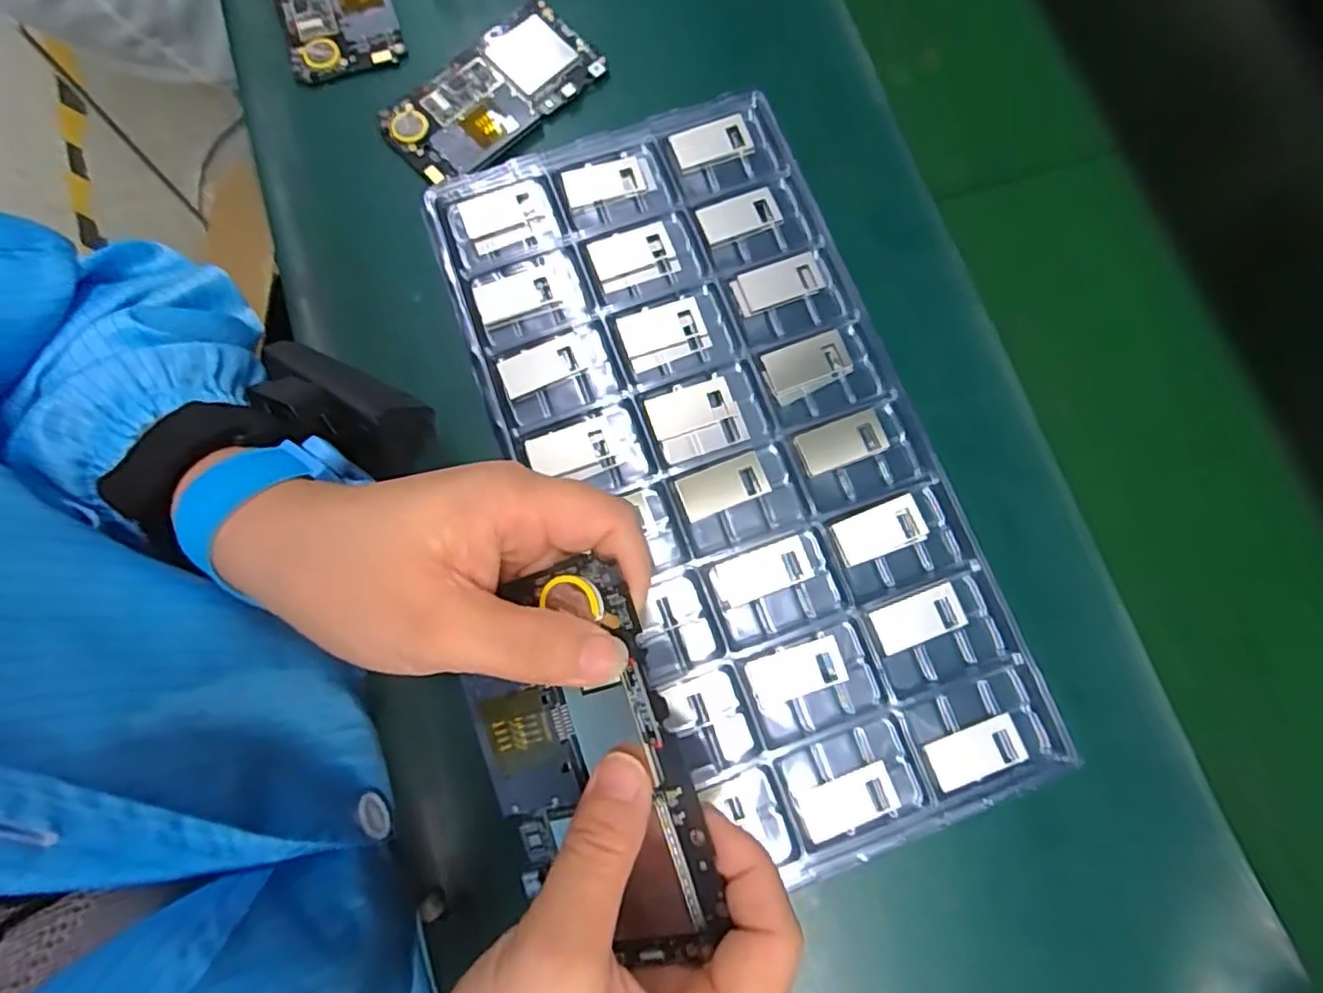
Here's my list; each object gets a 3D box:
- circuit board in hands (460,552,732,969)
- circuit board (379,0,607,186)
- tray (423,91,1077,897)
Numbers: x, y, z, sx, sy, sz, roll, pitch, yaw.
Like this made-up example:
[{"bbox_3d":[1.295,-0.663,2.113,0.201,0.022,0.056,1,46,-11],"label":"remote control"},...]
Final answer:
[{"bbox_3d":[-0.026,0.086,0.207,0.066,0.006,0.121,-20,86,19],"label":"circuit board in hands"},{"bbox_3d":[-0.098,-0.233,0.382,0.123,0.005,0.063,-43,82,-8],"label":"circuit board"},{"bbox_3d":[0.037,-0.021,0.334,0.190,0.011,0.384,-24,80,-5],"label":"tray"}]

